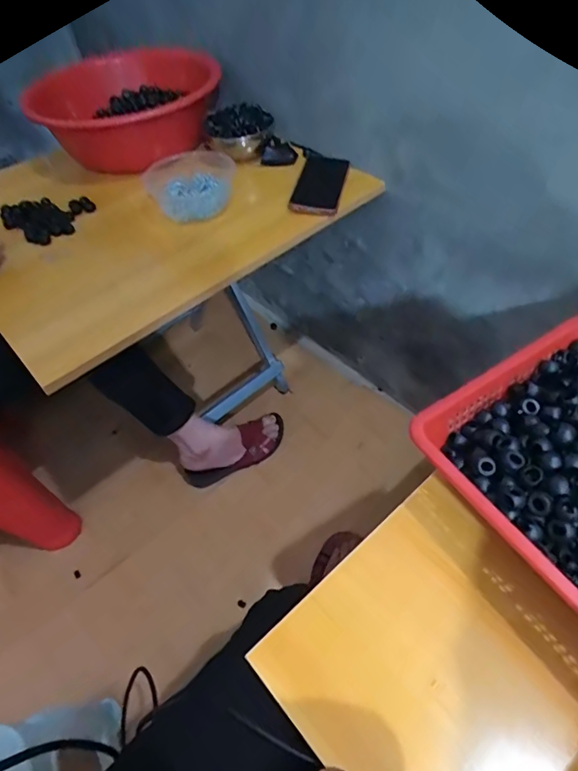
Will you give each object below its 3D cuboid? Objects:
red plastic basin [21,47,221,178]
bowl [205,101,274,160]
[{"bbox_3d":[-0.328,-0.577,0.975,0.372,0.124,0.367,-3,50,4],"label":"red plastic basin"},{"bbox_3d":[-0.088,-0.471,0.887,0.124,0.064,0.141,-7,50,0],"label":"bowl"}]

